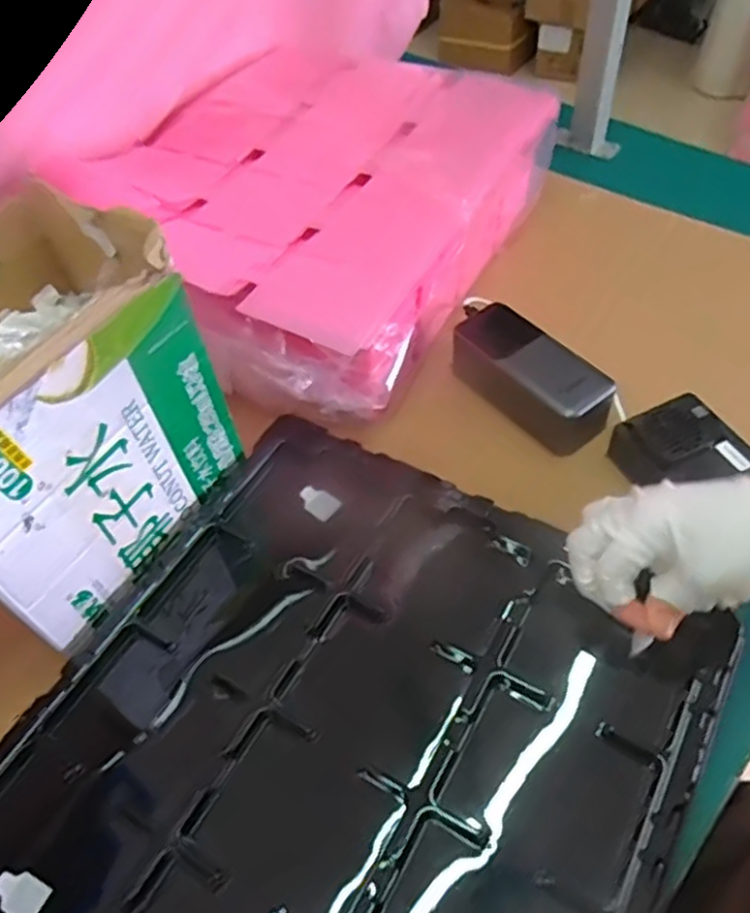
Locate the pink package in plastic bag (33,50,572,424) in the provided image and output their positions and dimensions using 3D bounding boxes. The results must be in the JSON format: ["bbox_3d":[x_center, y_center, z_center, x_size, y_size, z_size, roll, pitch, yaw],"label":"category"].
[{"bbox_3d":[-0.049,-0.216,0.621,0.289,0.127,0.375,23,58,20],"label":"pink package in plastic bag"}]

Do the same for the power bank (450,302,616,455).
[{"bbox_3d":[0.119,-0.063,0.563,0.058,0.056,0.143,-35,58,-20],"label":"power bank"}]

